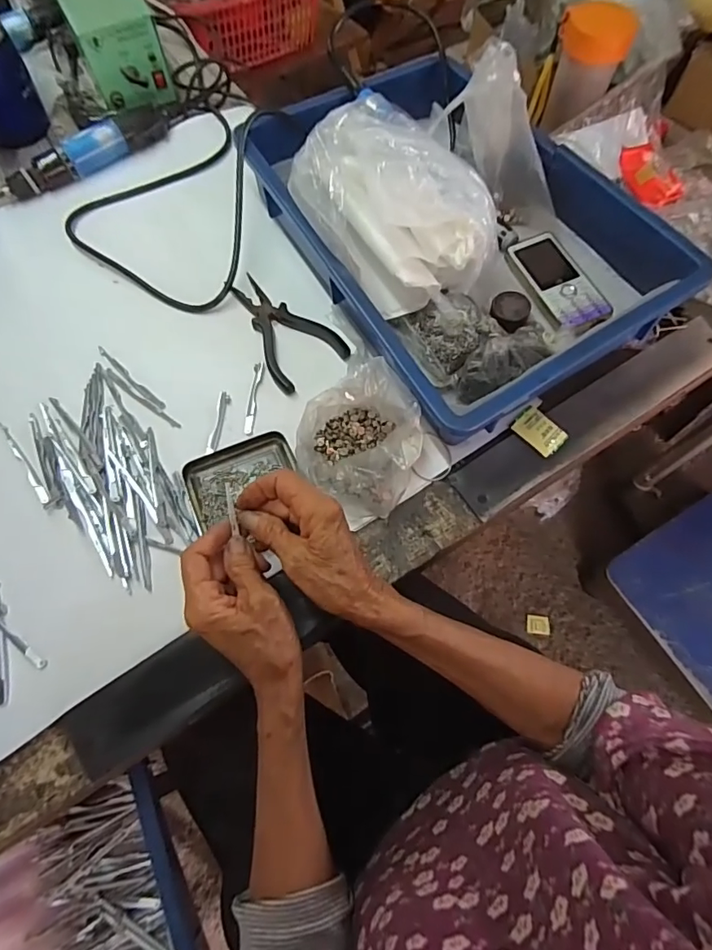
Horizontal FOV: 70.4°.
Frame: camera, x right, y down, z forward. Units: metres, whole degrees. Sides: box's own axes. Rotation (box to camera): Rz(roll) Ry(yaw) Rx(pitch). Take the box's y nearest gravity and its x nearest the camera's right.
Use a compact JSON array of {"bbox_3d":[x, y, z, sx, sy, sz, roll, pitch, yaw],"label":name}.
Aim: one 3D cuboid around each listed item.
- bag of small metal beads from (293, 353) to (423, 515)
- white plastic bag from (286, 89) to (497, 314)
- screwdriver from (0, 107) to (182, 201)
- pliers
[{"bbox_3d":[0.008,-0.032,0.438,0.100,0.061,0.107,32,71,13],"label":"bag of small metal beads"},{"bbox_3d":[0.033,-0.239,0.470,0.131,0.102,0.175,-38,72,-15],"label":"white plastic bag"},{"bbox_3d":[-0.321,-0.383,0.598,0.243,0.037,0.035,-33,71,-13],"label":"screwdriver"},{"bbox_3d":[-0.077,-0.153,0.517,0.079,0.008,0.142,-34,71,-14],"label":"pliers"}]

